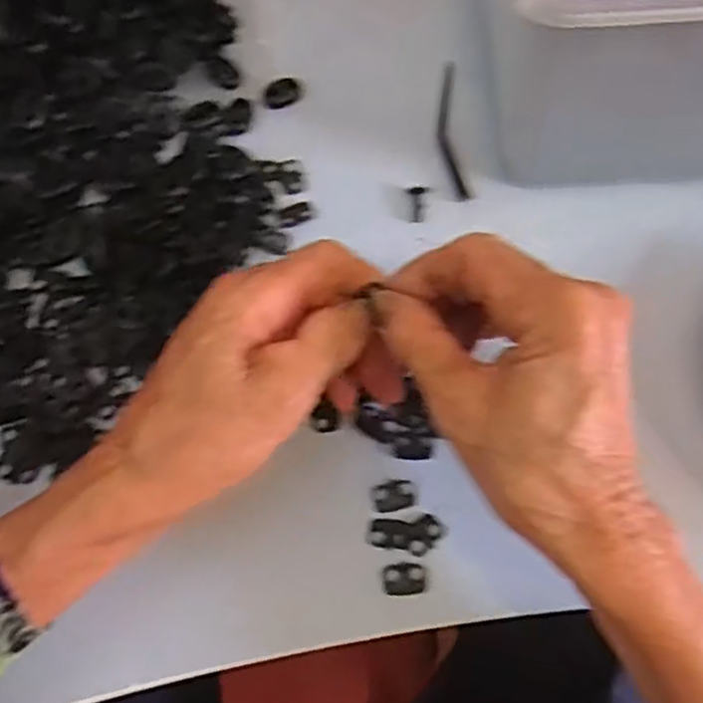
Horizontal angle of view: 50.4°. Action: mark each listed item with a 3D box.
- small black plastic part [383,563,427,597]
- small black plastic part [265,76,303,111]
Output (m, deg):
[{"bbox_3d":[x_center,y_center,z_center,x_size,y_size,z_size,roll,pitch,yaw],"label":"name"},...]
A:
[{"bbox_3d":[0.022,0.095,0.311,0.018,0.004,0.013,-8,70,-3],"label":"small black plastic part"},{"bbox_3d":[-0.036,-0.135,0.389,0.021,0.006,0.012,-31,73,-11],"label":"small black plastic part"}]

